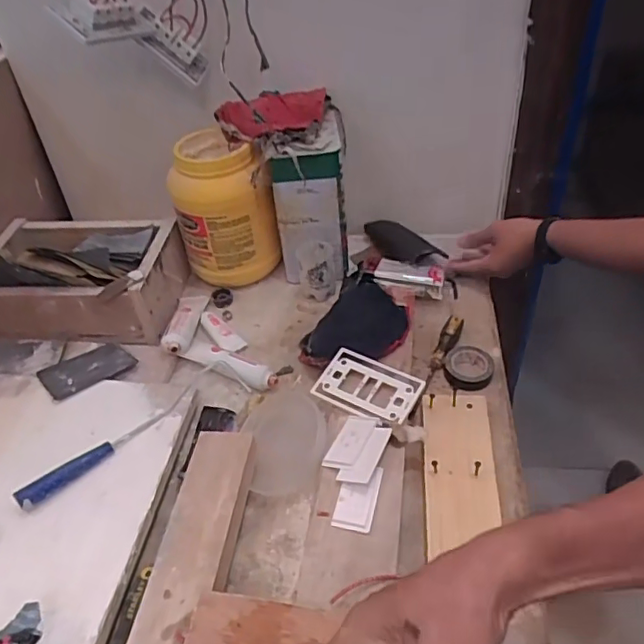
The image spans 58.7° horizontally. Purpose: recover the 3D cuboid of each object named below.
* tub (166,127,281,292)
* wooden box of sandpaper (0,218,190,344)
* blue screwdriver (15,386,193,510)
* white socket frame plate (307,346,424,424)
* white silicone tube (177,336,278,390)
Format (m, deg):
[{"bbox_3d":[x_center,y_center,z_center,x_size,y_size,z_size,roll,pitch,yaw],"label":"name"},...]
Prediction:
[{"bbox_3d":[-0.160,-0.179,0.915,0.140,0.199,0.144,-17,43,-13],"label":"tub"},{"bbox_3d":[-0.380,-0.077,0.898,0.303,0.109,0.205,3,43,9],"label":"wooden box of sandpaper"},{"bbox_3d":[-0.244,0.142,0.673,0.029,0.019,0.224,31,53,33],"label":"blue screwdriver"},{"bbox_3d":[0.055,0.077,0.700,0.121,0.018,0.077,22,49,27],"label":"white socket frame plate"},{"bbox_3d":[-0.127,0.058,0.802,0.158,0.035,0.047,17,47,23],"label":"white silicone tube"}]

